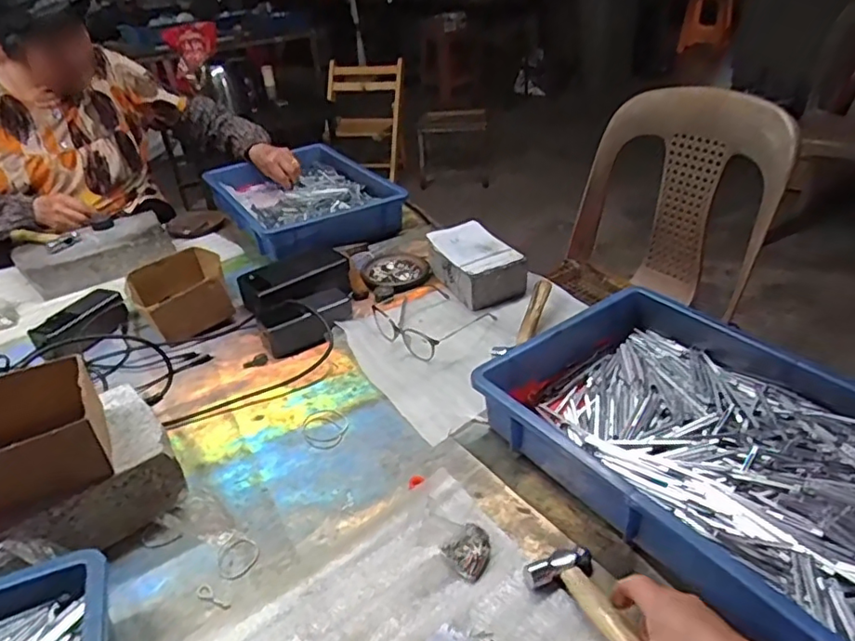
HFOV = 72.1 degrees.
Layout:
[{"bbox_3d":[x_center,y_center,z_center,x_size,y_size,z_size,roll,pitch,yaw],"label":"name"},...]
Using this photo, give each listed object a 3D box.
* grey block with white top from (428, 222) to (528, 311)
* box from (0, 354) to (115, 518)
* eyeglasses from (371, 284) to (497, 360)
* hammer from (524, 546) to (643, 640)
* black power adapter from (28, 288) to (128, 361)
[{"bbox_3d":[0.075,-0.093,0.949,0.095,0.075,0.154,-20,37,-22],"label":"grey block with white top"},{"bbox_3d":[-0.373,0.110,0.524,0.155,0.067,0.116,-19,36,-21],"label":"box"},{"bbox_3d":[0.005,-0.014,0.861,0.150,0.041,0.176,-24,38,-27],"label":"eyeglasses"},{"bbox_3d":[0.138,0.235,0.452,0.057,0.018,0.152,-16,25,-18],"label":"hammer"},{"bbox_3d":[-0.511,0.006,0.873,0.065,0.044,0.130,14,38,25],"label":"black power adapter"}]

